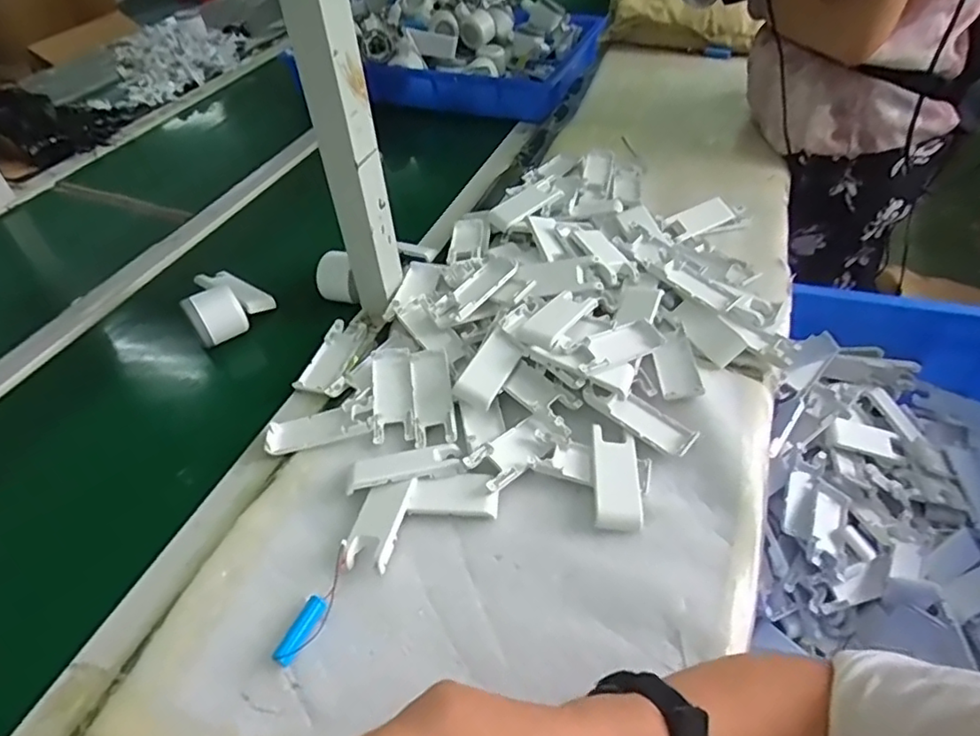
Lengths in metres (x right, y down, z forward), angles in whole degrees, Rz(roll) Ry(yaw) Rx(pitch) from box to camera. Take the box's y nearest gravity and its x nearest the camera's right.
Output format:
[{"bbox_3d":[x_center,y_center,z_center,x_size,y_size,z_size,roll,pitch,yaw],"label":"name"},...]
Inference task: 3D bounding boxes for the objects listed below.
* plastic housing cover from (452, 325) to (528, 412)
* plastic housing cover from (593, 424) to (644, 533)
[{"bbox_3d":[0.001,-0.001,0.587,0.041,0.014,0.079,24,69,24],"label":"plastic housing cover"},{"bbox_3d":[0.113,0.097,0.529,0.041,0.014,0.097,2,46,5],"label":"plastic housing cover"}]

